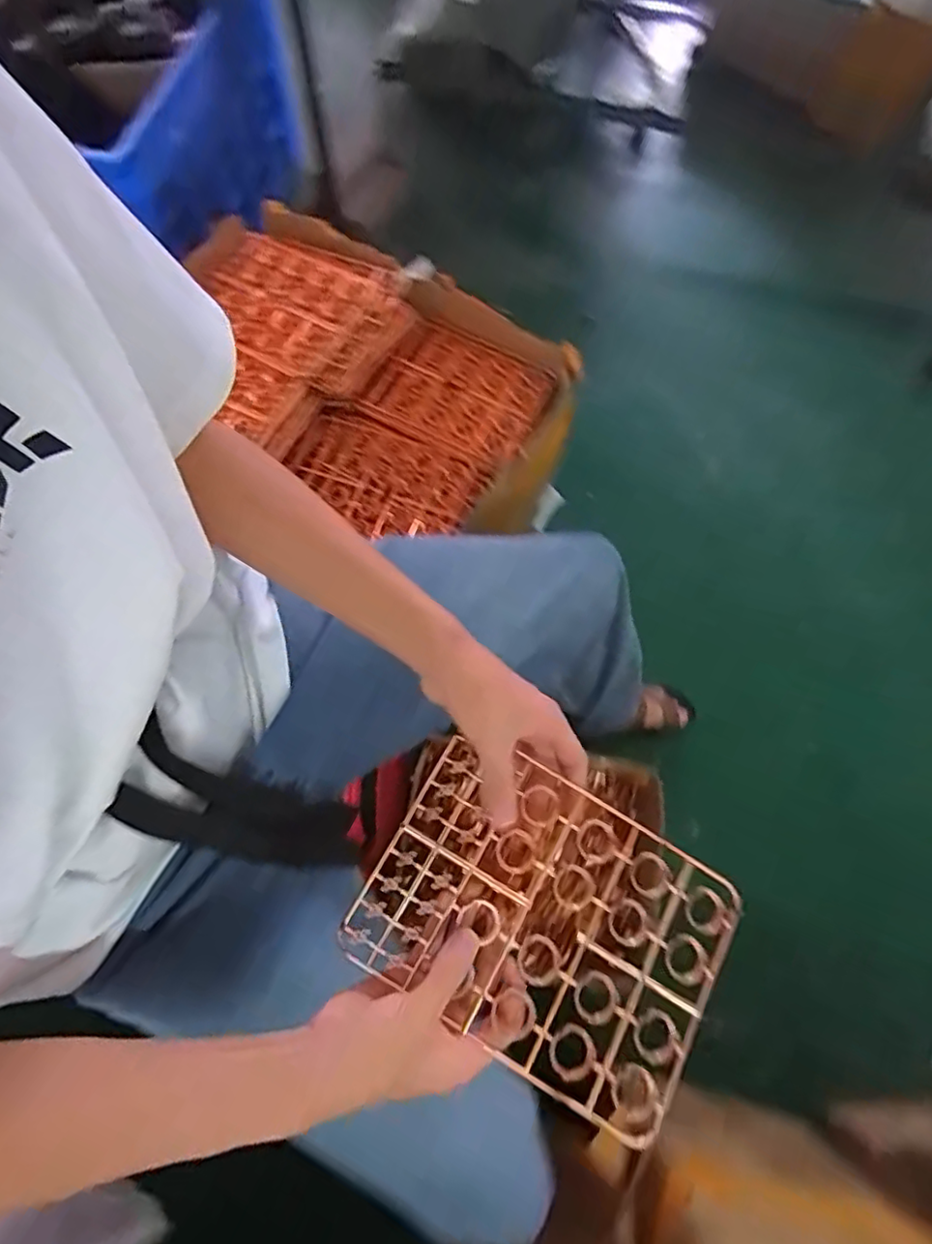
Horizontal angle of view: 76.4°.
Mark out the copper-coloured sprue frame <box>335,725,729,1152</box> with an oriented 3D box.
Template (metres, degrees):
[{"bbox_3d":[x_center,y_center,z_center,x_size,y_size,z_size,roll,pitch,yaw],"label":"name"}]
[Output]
[{"bbox_3d":[0.054,0.197,0.392,0.227,0.008,0.166,31,72,4],"label":"copper-coloured sprue frame"}]

